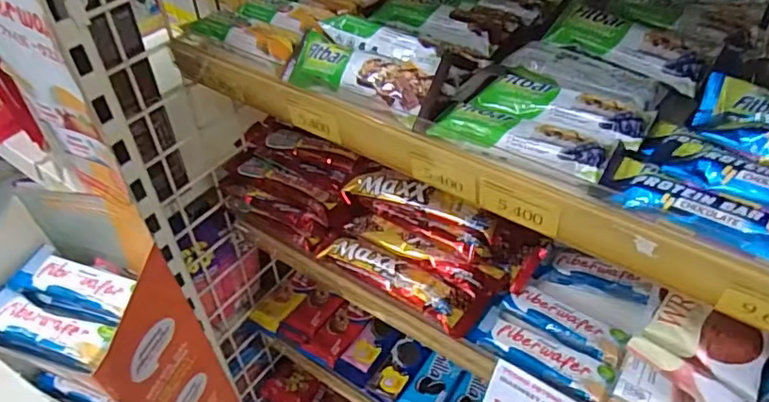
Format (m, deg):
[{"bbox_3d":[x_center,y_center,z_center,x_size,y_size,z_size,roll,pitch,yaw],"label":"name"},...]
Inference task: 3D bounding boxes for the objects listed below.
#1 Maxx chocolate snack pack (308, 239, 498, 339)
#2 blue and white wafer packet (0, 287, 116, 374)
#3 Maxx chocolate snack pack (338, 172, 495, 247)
[{"bbox_3d":[0.010,0.075,0.512,0.167,0.024,0.042,19,46,22],"label":"Maxx chocolate snack pack"},{"bbox_3d":[-0.282,0.107,0.457,0.126,0.028,0.040,12,44,15],"label":"blue and white wafer packet"},{"bbox_3d":[0.034,0.001,0.523,0.147,0.028,0.033,15,45,18],"label":"Maxx chocolate snack pack"}]

